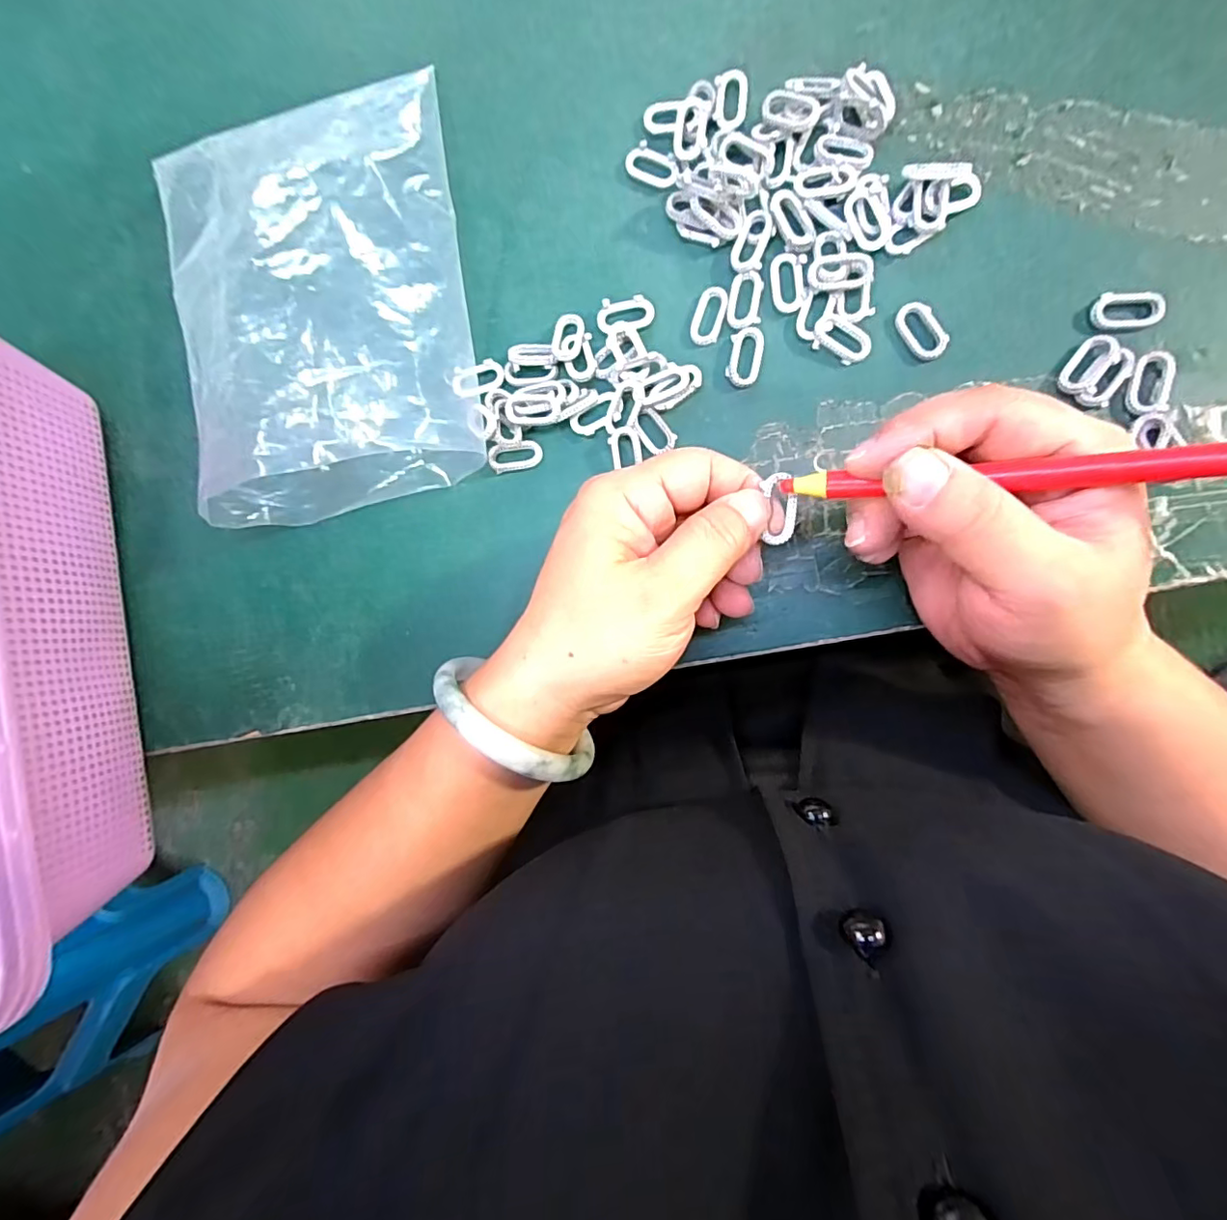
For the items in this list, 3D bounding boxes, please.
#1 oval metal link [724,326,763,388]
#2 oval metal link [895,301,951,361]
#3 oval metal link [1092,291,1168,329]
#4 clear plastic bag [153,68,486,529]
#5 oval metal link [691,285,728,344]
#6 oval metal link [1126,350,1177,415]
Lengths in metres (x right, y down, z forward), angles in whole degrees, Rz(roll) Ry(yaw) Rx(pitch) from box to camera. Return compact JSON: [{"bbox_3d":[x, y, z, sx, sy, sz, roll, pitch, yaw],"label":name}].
[{"bbox_3d":[0.056,-0.109,0.242,0.014,0.004,0.025,9,91,9],"label":"oval metal link"},{"bbox_3d":[0.126,-0.115,0.231,0.014,0.004,0.025,-30,85,8],"label":"oval metal link"},{"bbox_3d":[0.200,-0.117,0.220,0.024,0.004,0.014,-3,89,9],"label":"oval metal link"},{"bbox_3d":[-0.134,-0.143,0.251,0.132,0.047,0.188,-11,88,9],"label":"clear plastic bag"},{"bbox_3d":[0.041,-0.128,0.244,0.012,0.004,0.025,16,92,9],"label":"oval metal link"},{"bbox_3d":[0.208,-0.088,0.219,0.015,0.004,0.024,10,92,9],"label":"oval metal link"}]

